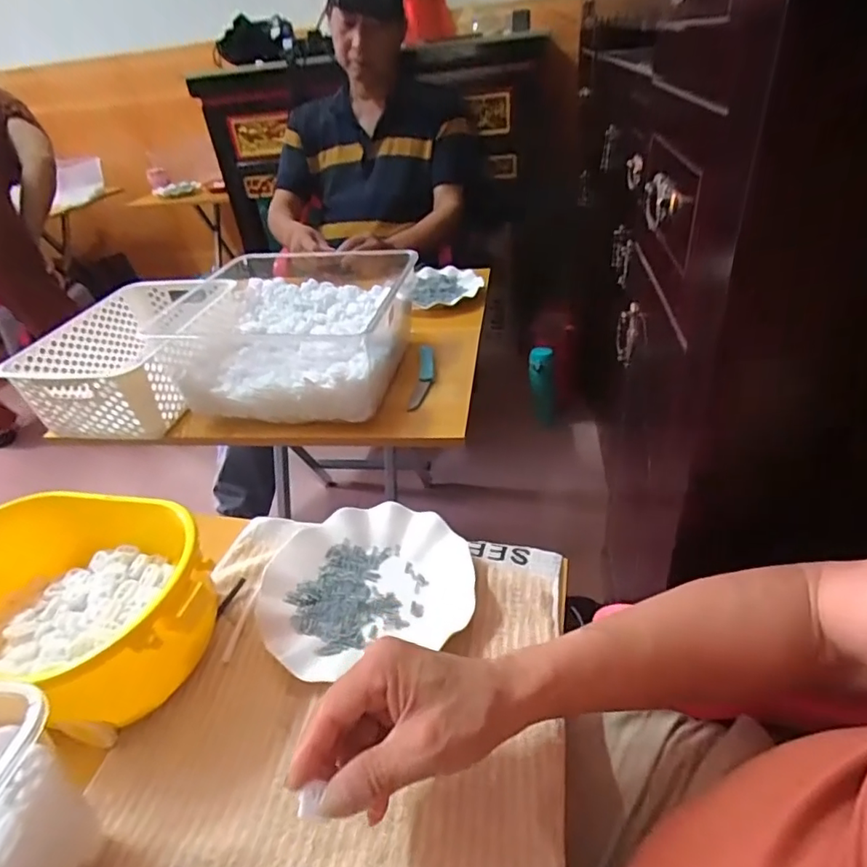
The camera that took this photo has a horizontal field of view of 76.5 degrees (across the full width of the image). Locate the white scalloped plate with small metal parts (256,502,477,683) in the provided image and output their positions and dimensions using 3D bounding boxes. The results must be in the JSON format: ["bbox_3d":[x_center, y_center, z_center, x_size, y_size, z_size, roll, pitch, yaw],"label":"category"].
[{"bbox_3d":[-0.059,0.131,0.490,0.180,0.024,0.162,-14,36,-10],"label":"white scalloped plate with small metal parts"}]

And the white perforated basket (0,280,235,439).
[{"bbox_3d":[-0.440,-0.126,0.841,0.219,0.109,0.314,0,36,9],"label":"white perforated basket"}]

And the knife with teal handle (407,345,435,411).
[{"bbox_3d":[-0.013,-0.084,0.811,0.030,0.017,0.172,-2,36,7],"label":"knife with teal handle"}]

